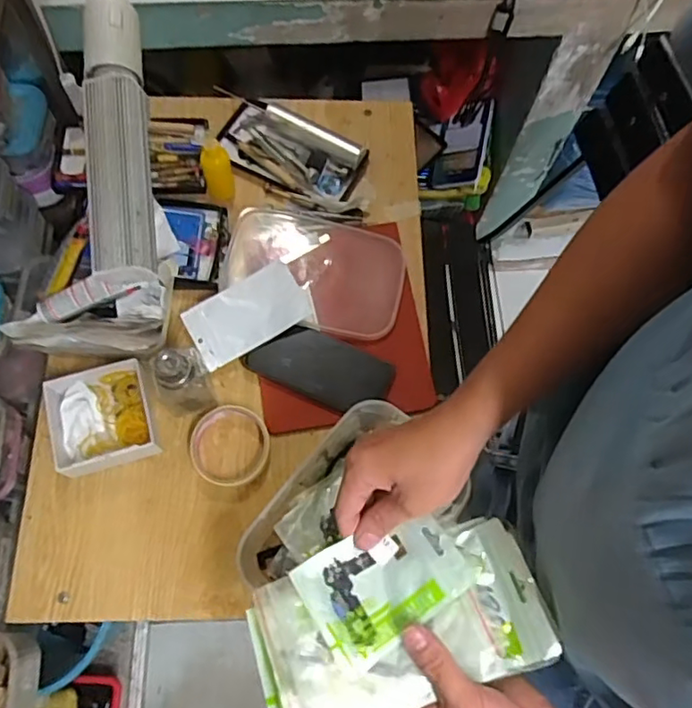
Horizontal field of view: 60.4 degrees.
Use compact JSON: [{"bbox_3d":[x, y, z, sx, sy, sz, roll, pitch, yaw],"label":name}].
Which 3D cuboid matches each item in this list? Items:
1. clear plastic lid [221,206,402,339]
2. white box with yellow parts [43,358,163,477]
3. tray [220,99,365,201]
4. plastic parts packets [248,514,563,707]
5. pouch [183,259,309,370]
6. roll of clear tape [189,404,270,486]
[{"bbox_3d":[-0.041,-0.103,0.743,0.221,0.021,0.149,12,70,2],"label":"clear plastic lid"},{"bbox_3d":[-0.266,0.071,0.652,0.112,0.042,0.110,-16,72,-8],"label":"white box with yellow parts"},{"bbox_3d":[-0.078,-0.270,0.790,0.191,0.031,0.095,25,71,7],"label":"tray"},{"bbox_3d":[0.037,0.194,0.438,0.205,0.024,0.117,-17,72,-8],"label":"plastic parts packets"},{"bbox_3d":[-0.119,-0.047,0.703,0.137,0.007,0.078,-29,85,-1],"label":"pouch"},{"bbox_3d":[-0.130,0.102,0.669,0.083,0.026,0.089,1,70,-2],"label":"roll of clear tape"}]

